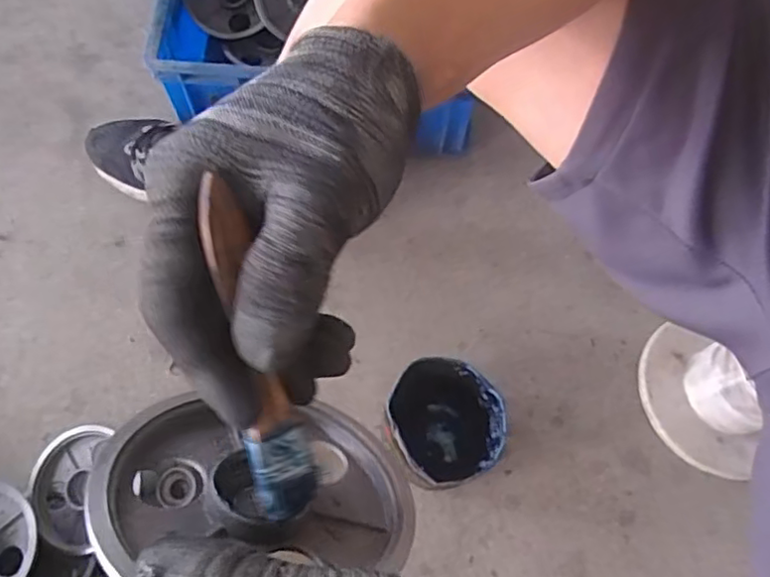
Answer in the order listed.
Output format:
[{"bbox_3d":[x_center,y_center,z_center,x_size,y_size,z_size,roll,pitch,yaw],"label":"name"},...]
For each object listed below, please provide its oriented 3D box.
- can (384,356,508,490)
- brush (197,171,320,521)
[{"bbox_3d":[0.064,0.147,0.667,0.118,0.101,0.121,1,67,-2],"label":"can"},{"bbox_3d":[-0.045,0.025,0.214,0.022,0.010,0.124,-13,107,-8],"label":"brush"}]

